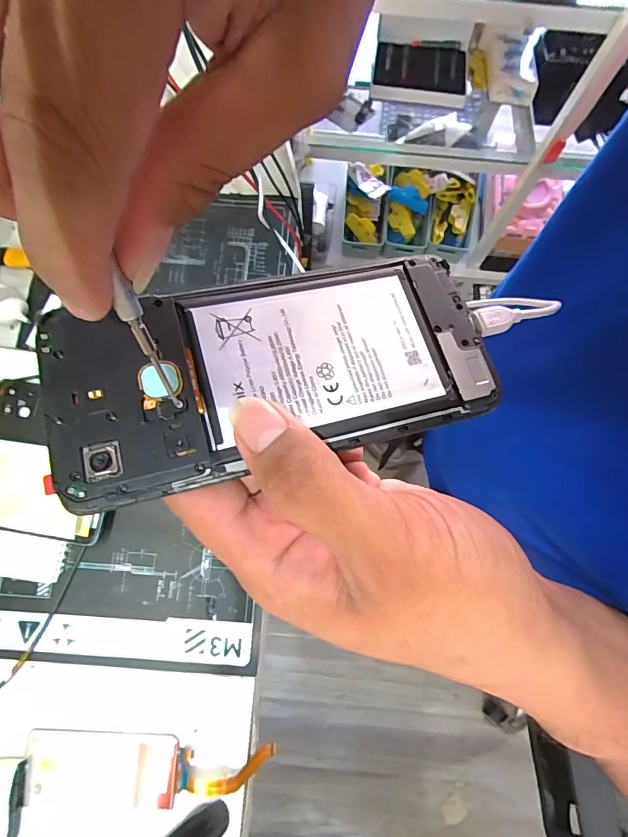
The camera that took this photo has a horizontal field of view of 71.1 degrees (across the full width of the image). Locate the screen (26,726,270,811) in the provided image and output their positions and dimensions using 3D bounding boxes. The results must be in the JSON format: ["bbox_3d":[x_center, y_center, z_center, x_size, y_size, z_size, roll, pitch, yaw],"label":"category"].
[{"bbox_3d":[-0.171,0.359,0.448,0.244,0.018,0.066,3,77,0],"label":"screen"}]

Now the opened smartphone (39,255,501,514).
[{"bbox_3d":[-0.011,-0.020,0.160,0.156,0.006,0.072,-15,77,-15],"label":"opened smartphone"}]

